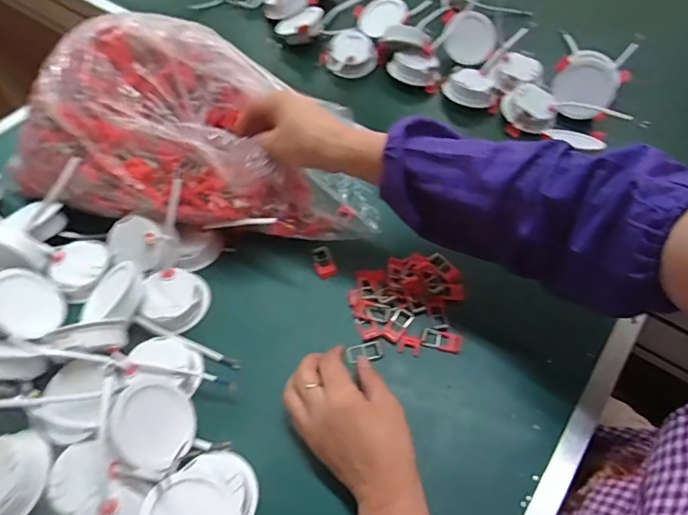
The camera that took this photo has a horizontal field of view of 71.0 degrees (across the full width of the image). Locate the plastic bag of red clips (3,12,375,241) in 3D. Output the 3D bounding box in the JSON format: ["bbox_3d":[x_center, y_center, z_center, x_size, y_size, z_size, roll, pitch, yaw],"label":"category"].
[{"bbox_3d":[-0.156,-0.124,0.509,0.383,0.147,0.189,17,59,13],"label":"plastic bag of red clips"}]

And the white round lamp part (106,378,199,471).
[{"bbox_3d":[-0.153,0.135,0.392,0.069,0.005,0.069,43,35,-19],"label":"white round lamp part"}]

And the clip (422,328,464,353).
[{"bbox_3d":[0.095,0.080,0.464,0.037,0.004,0.019,11,58,9],"label":"clip"}]

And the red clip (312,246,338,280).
[{"bbox_3d":[-0.022,0.005,0.518,0.021,0.004,0.041,-20,58,-11],"label":"red clip"}]

